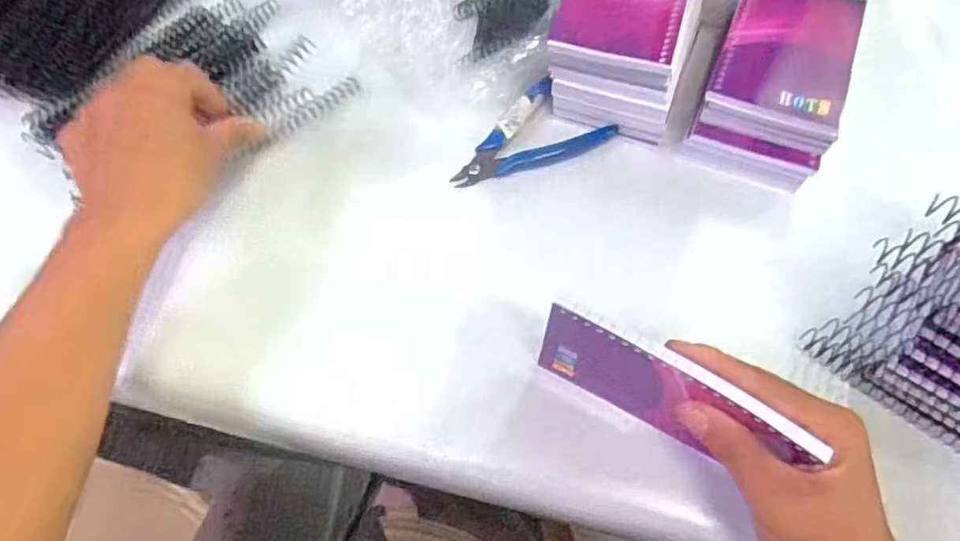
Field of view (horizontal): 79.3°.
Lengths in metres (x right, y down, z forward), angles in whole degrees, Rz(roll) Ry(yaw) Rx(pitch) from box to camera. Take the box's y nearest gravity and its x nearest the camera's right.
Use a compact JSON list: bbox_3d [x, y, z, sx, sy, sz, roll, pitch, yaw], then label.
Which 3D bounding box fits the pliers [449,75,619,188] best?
[{"bbox_3d":[0.033,-0.087,0.402,0.106,0.010,0.066,-39,68,-17],"label":"pliers"}]

